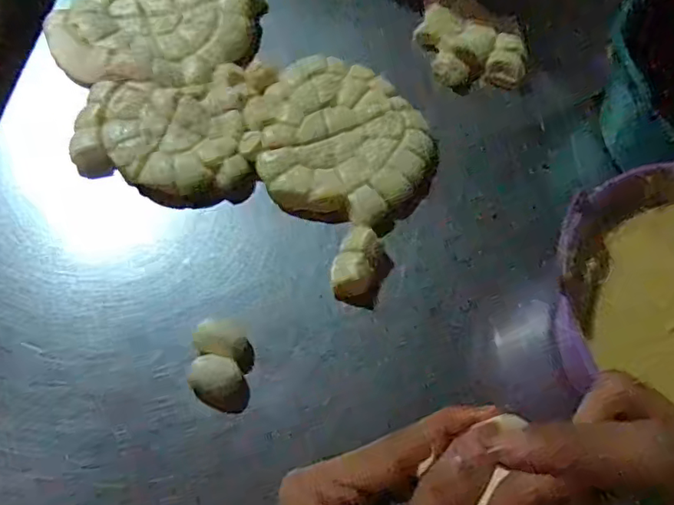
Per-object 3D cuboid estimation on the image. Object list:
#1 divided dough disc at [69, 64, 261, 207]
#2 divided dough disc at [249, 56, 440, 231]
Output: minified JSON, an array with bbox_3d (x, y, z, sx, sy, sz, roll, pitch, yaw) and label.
[{"bbox_3d":[-0.190,-0.126,0.625,0.193,0.027,0.164,-11,64,-9],"label":"divided dough disc"},{"bbox_3d":[0.000,-0.131,0.643,0.201,0.038,0.219,-38,71,-20],"label":"divided dough disc"}]

